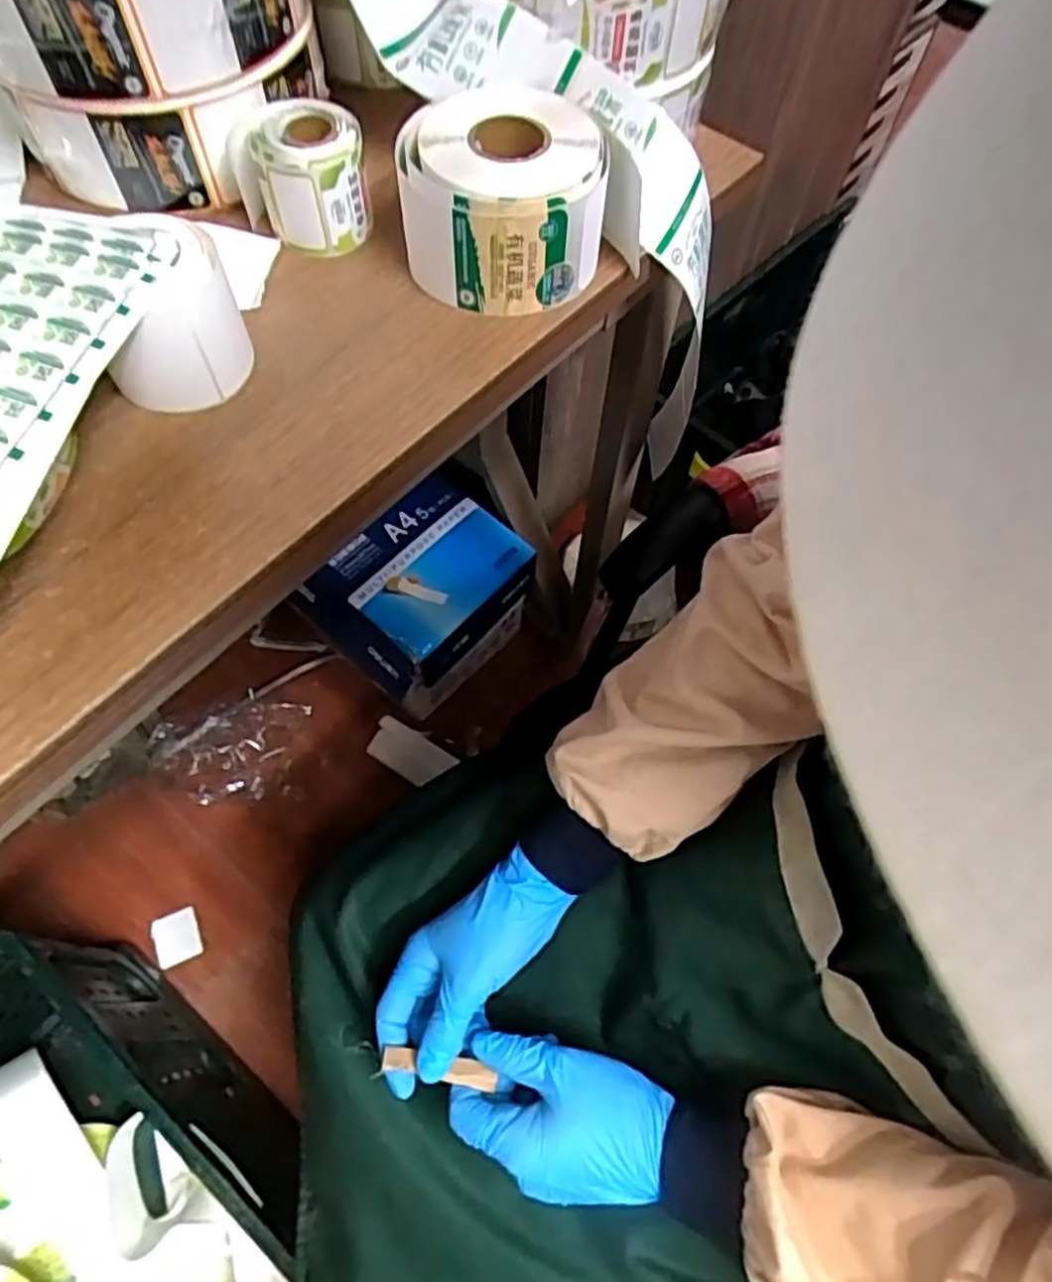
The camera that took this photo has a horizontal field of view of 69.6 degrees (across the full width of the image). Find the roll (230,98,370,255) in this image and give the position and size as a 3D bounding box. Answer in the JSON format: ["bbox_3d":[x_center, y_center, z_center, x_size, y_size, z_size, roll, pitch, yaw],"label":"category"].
[{"bbox_3d":[-0.133,-0.275,0.450,0.072,0.058,0.067,1,63,-2],"label":"roll"}]

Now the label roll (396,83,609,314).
[{"bbox_3d":[-0.014,-0.253,0.439,0.111,0.071,0.108,-1,63,-3],"label":"label roll"}]

